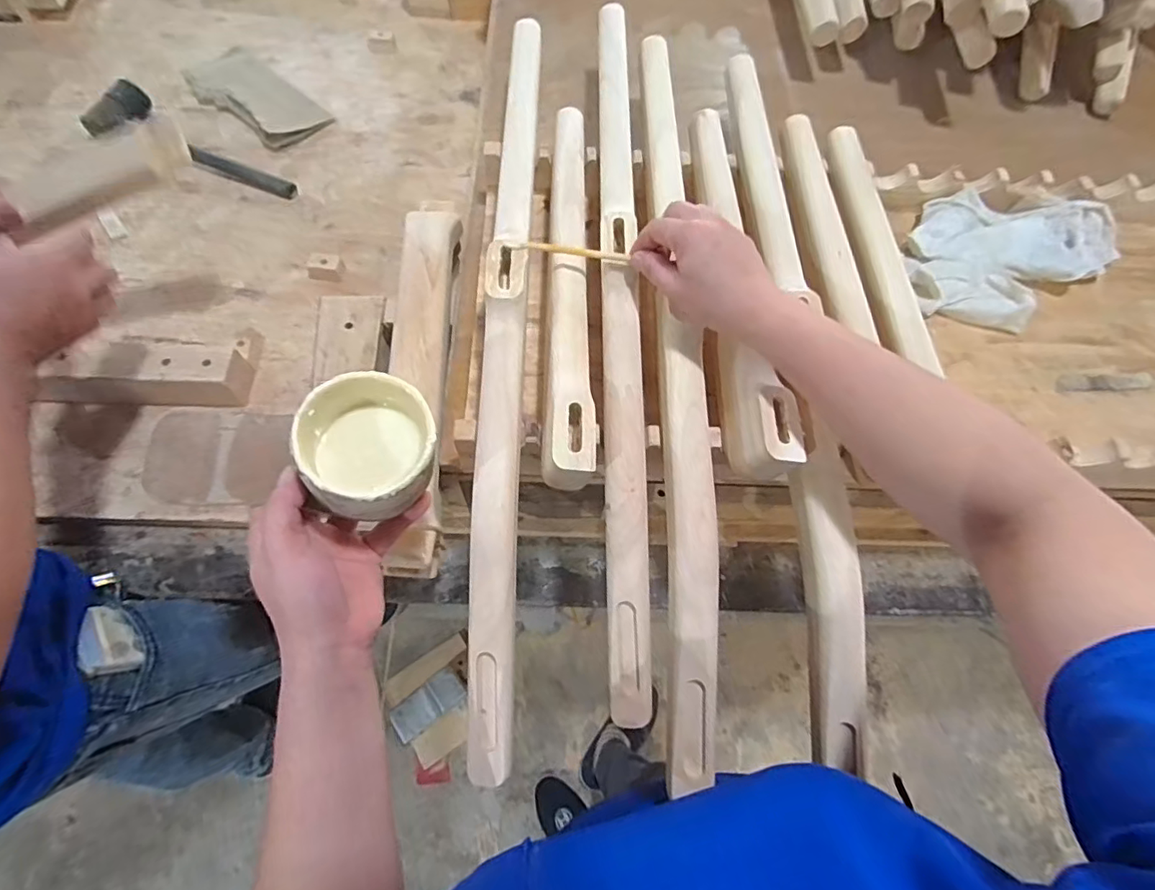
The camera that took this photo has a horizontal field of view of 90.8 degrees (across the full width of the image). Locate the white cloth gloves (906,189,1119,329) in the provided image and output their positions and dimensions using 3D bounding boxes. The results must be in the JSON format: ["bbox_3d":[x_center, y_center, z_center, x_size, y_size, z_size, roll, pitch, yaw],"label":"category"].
[{"bbox_3d":[0.452,-0.211,0.613,0.250,0.035,0.161,-28,70,-15],"label":"white cloth gloves"}]

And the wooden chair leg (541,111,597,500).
[{"bbox_3d":[-0.008,-0.160,0.489,0.038,0.033,0.423,1,66,-3],"label":"wooden chair leg"}]

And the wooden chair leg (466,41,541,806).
[{"bbox_3d":[-0.062,-0.122,0.508,0.031,0.084,0.737,2,66,-3],"label":"wooden chair leg"}]

